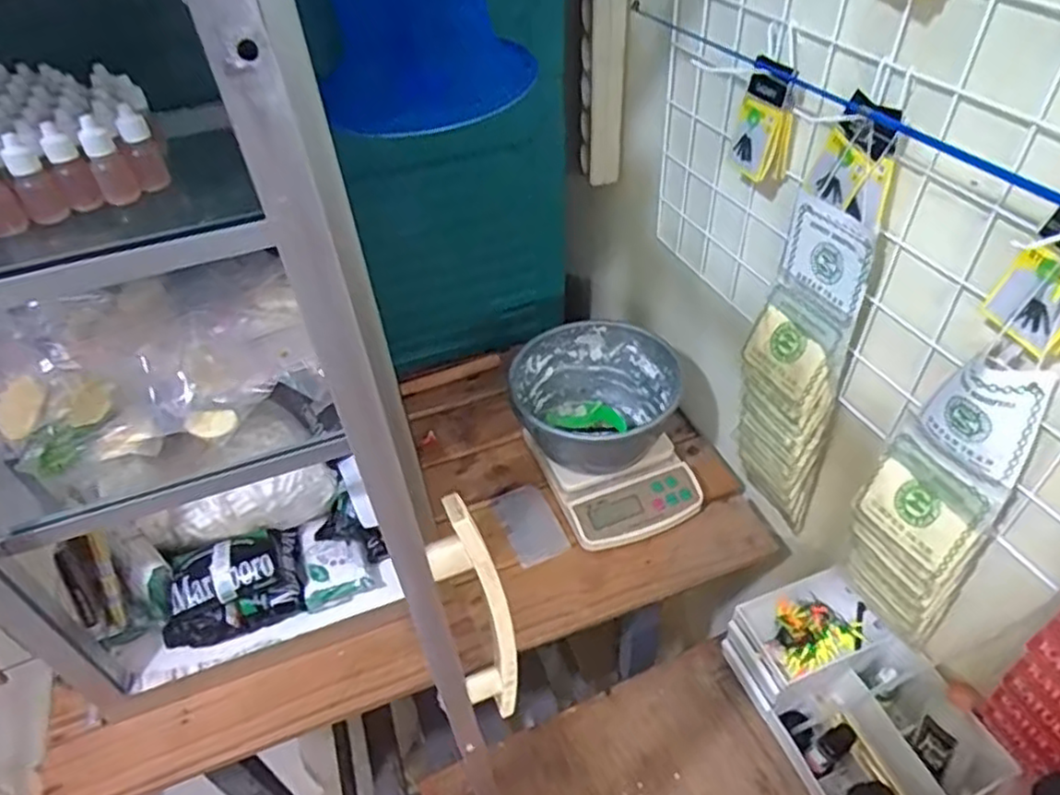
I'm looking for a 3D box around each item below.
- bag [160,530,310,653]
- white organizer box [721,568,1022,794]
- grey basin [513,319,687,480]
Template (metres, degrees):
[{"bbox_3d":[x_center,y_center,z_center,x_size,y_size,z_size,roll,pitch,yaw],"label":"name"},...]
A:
[{"bbox_3d":[-0.302,0.186,0.704,0.131,0.063,0.088,-16,45,-12],"label":"bag"},{"bbox_3d":[0.318,0.297,0.681,0.145,0.113,0.225,-20,46,-16],"label":"white organizer box"},{"bbox_3d":[0.074,0.012,0.821,0.176,0.121,0.179,-2,44,2],"label":"grey basin"}]

